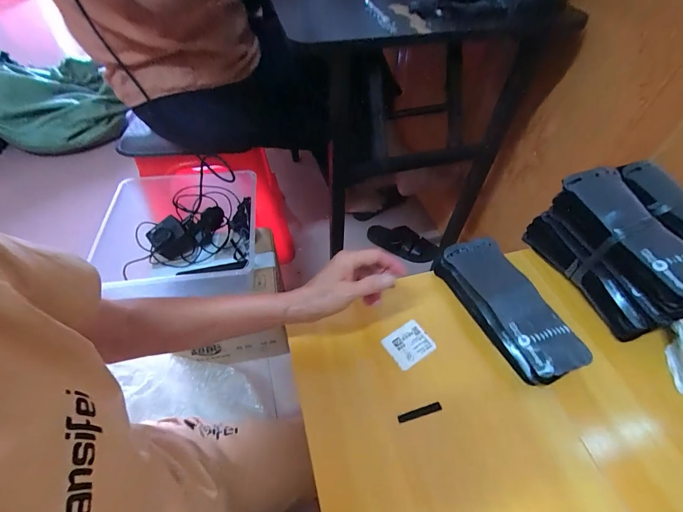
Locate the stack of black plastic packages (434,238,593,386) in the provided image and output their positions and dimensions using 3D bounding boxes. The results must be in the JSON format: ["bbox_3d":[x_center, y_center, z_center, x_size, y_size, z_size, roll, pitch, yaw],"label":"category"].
[{"bbox_3d":[0.222,0.065,0.444,0.091,0.045,0.205,-21,55,-15],"label":"stack of black plastic packages"}]

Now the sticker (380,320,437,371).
[{"bbox_3d":[0.089,0.118,0.438,0.059,0.004,0.049,-28,63,-20],"label":"sticker"}]

